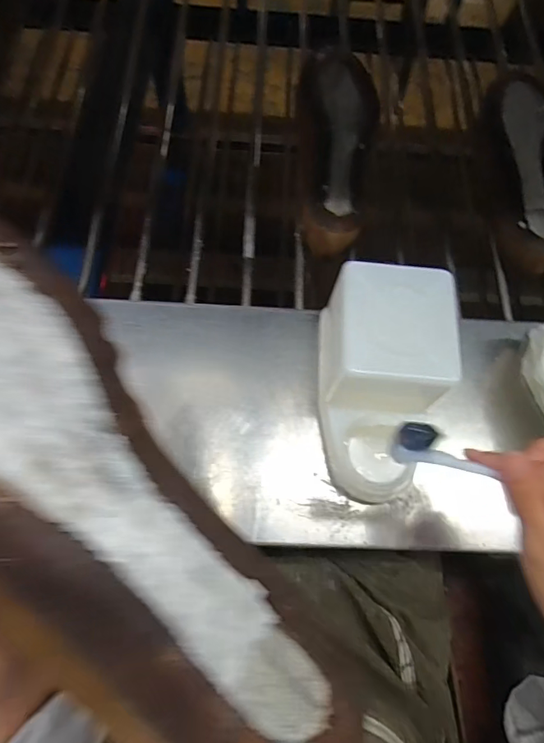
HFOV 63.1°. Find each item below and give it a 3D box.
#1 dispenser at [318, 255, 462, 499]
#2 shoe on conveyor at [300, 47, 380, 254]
[{"bbox_3d":[0.096,0.020,0.381,0.105,0.098,0.166,3,69,-2],"label":"dispenser"},{"bbox_3d":[0.083,-0.281,0.558,0.098,0.071,0.290,1,69,-3],"label":"shoe on conveyor"}]

